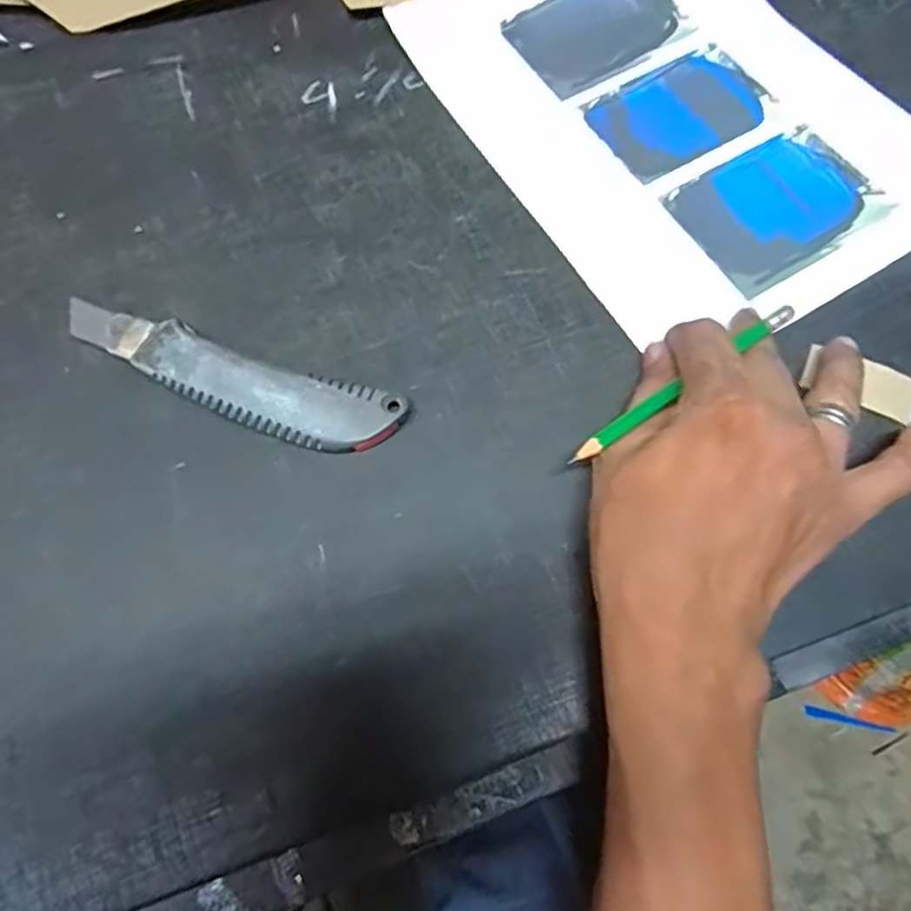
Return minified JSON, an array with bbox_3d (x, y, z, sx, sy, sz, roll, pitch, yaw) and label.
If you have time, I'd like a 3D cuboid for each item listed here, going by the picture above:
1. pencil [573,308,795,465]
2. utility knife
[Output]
[{"bbox_3d":[0.098,-0.031,0.284,0.122,0.004,0.007,-33,71,-12],"label":"pencil"},{"bbox_3d":[-0.109,-0.035,0.317,0.170,0.024,0.034,17,70,9],"label":"utility knife"}]

